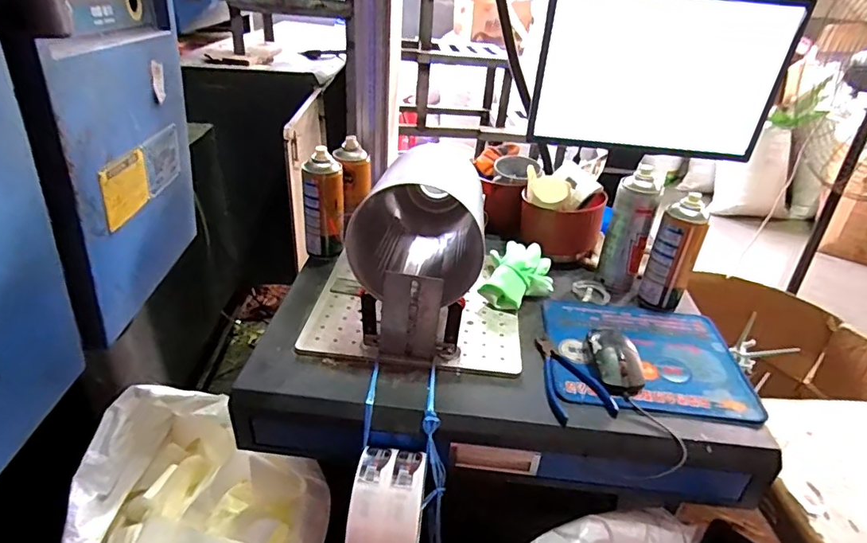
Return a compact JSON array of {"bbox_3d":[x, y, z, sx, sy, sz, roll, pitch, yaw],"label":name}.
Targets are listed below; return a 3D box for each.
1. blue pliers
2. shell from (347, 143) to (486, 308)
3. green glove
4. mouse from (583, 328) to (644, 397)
[{"bbox_3d":[0.172,0.134,0.646,0.077,0.010,0.139,-3,31,-13],"label":"blue pliers"},{"bbox_3d":[-0.012,-0.086,0.714,0.156,0.137,0.299,5,30,2],"label":"shell"},{"bbox_3d":[0.132,0.008,0.796,0.104,0.059,0.138,20,33,25],"label":"green glove"},{"bbox_3d":[0.238,0.112,0.663,0.063,0.032,0.107,6,30,3],"label":"mouse"}]

